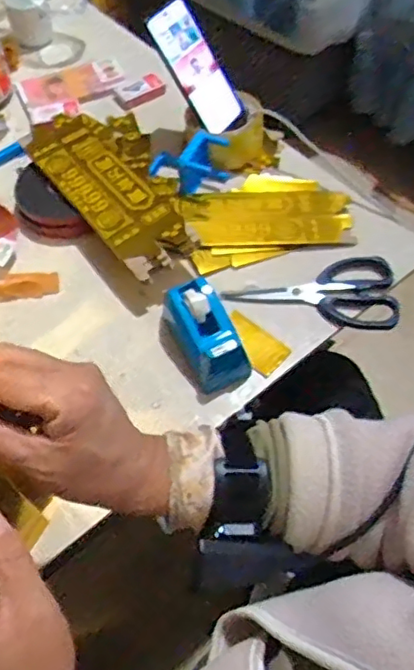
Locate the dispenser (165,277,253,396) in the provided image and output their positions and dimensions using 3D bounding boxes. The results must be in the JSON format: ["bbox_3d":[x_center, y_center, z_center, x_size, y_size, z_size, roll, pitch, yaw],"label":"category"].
[{"bbox_3d":[0.000,0.001,0.600,0.055,0.060,0.106,-25,60,-13],"label":"dispenser"}]

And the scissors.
[{"bbox_3d":[0.121,-0.056,0.663,0.184,0.011,0.099,9,58,7],"label":"scissors"}]

